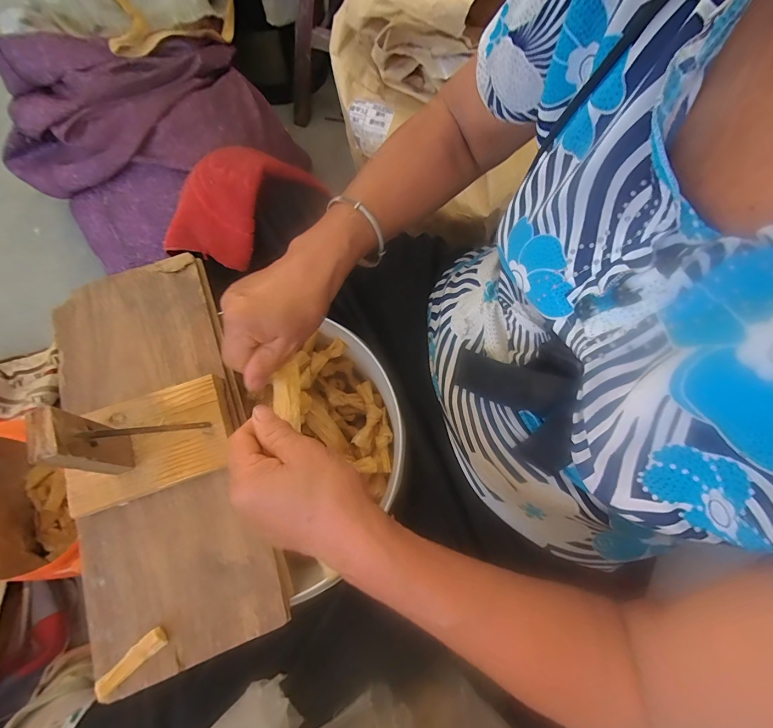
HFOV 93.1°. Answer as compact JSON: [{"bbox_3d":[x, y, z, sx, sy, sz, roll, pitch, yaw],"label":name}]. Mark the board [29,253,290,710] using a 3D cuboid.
[{"bbox_3d":[-0.211,0.052,0.298,0.177,0.124,0.382,-19,73,-7],"label":"board"}]

